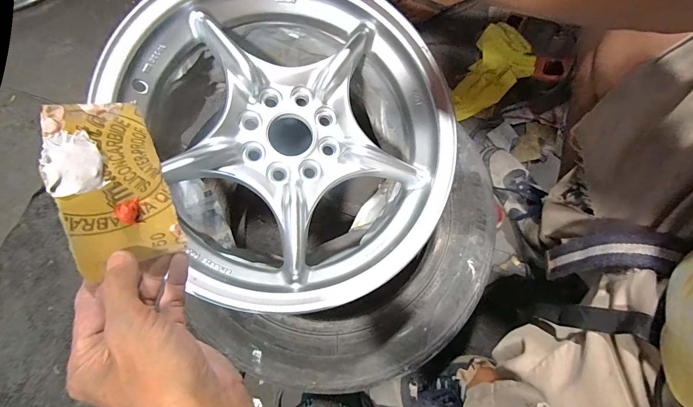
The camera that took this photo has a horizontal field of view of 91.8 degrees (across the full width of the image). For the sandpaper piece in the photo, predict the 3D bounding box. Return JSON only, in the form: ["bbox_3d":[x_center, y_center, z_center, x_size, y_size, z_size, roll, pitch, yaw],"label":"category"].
[{"bbox_3d":[-0.158,-0.011,0.229,0.008,0.066,0.111,2,109,39],"label":"sandpaper piece"}]

